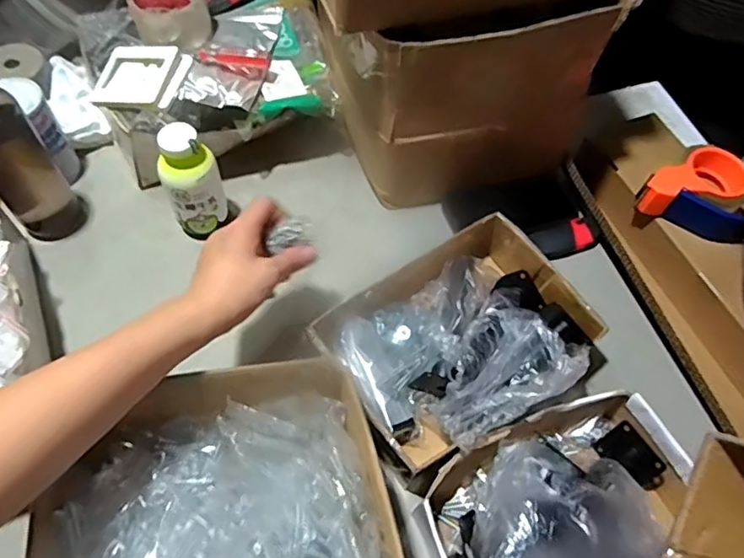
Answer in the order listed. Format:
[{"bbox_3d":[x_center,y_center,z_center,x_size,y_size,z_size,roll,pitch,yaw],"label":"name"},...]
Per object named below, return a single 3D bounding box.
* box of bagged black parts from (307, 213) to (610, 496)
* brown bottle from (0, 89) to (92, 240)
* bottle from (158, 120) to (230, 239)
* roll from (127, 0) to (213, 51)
[{"bbox_3d":[0.096,0.060,0.596,0.256,0.096,0.194,-30,66,-18],"label":"box of bagged black parts"},{"bbox_3d":[-0.379,-0.140,0.605,0.066,0.248,0.062,-34,67,-20],"label":"brown bottle"},{"bbox_3d":[-0.199,-0.106,0.647,0.063,0.132,0.050,-19,63,-14],"label":"bottle"},{"bbox_3d":[-0.246,-0.327,0.710,0.086,0.046,0.105,-29,66,-18],"label":"roll"}]

